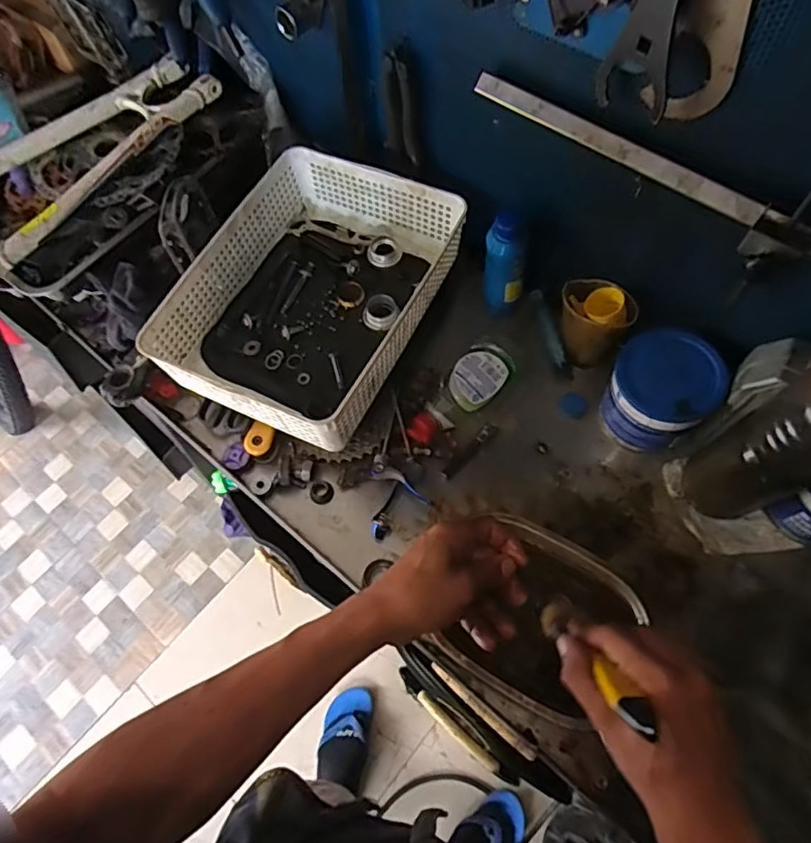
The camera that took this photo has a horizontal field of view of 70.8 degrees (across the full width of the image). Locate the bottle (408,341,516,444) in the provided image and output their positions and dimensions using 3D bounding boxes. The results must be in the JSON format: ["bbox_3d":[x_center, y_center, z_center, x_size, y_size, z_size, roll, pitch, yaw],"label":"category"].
[{"bbox_3d":[0.063,-0.034,0.662,0.156,0.048,0.058,-35,66,-13],"label":"bottle"}]

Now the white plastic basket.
[{"bbox_3d":[-0.105,-0.149,0.665,0.247,0.084,0.329,23,67,15],"label":"white plastic basket"}]

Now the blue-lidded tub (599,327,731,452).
[{"bbox_3d":[0.267,-0.026,0.607,0.100,0.107,0.093,-2,63,3],"label":"blue-lidded tub"}]

